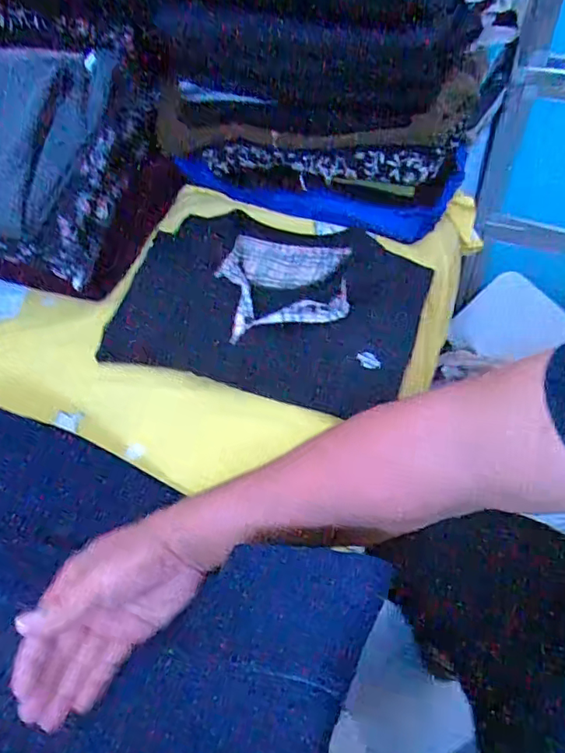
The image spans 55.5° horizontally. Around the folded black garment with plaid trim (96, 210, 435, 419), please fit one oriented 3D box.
[{"bbox_3d":[-0.016,-0.088,0.648,0.347,0.057,0.257,15,55,8],"label":"folded black garment with plaid trim"}]

